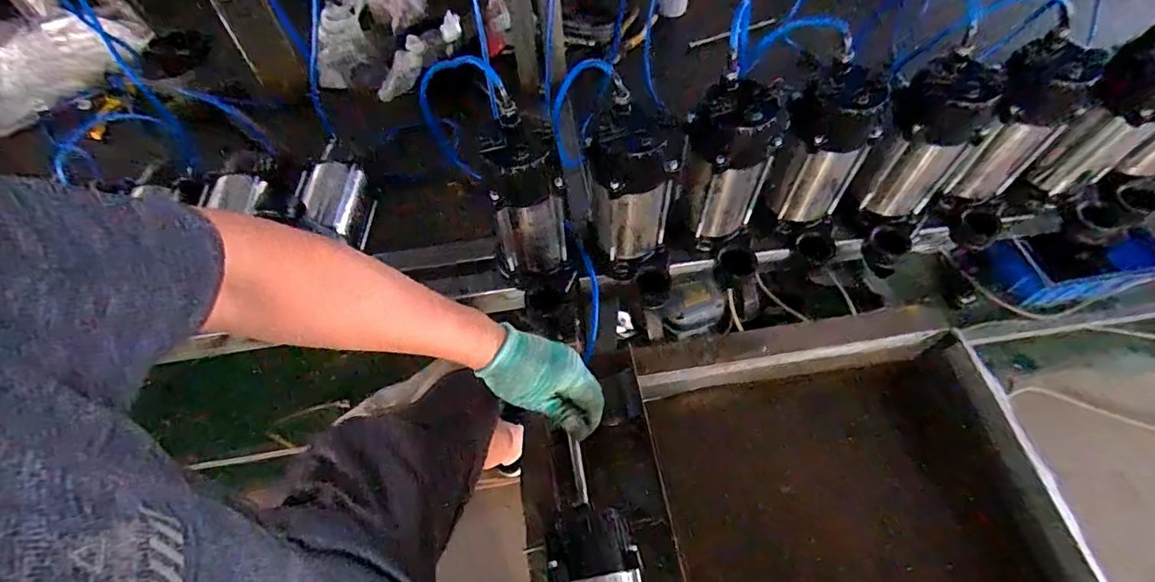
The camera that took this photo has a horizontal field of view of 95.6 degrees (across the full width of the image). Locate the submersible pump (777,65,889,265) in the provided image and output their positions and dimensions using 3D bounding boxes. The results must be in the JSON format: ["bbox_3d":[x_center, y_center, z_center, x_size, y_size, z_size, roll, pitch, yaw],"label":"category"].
[{"bbox_3d":[0.305,-0.158,0.672,0.112,0.223,0.106,21,63,15],"label":"submersible pump"}]

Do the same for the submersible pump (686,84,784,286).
[{"bbox_3d":[0.189,-0.128,0.677,0.102,0.243,0.112,6,60,7],"label":"submersible pump"}]

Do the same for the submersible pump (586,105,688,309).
[{"bbox_3d":[0.075,-0.107,0.685,0.109,0.290,0.115,1,59,4],"label":"submersible pump"}]

